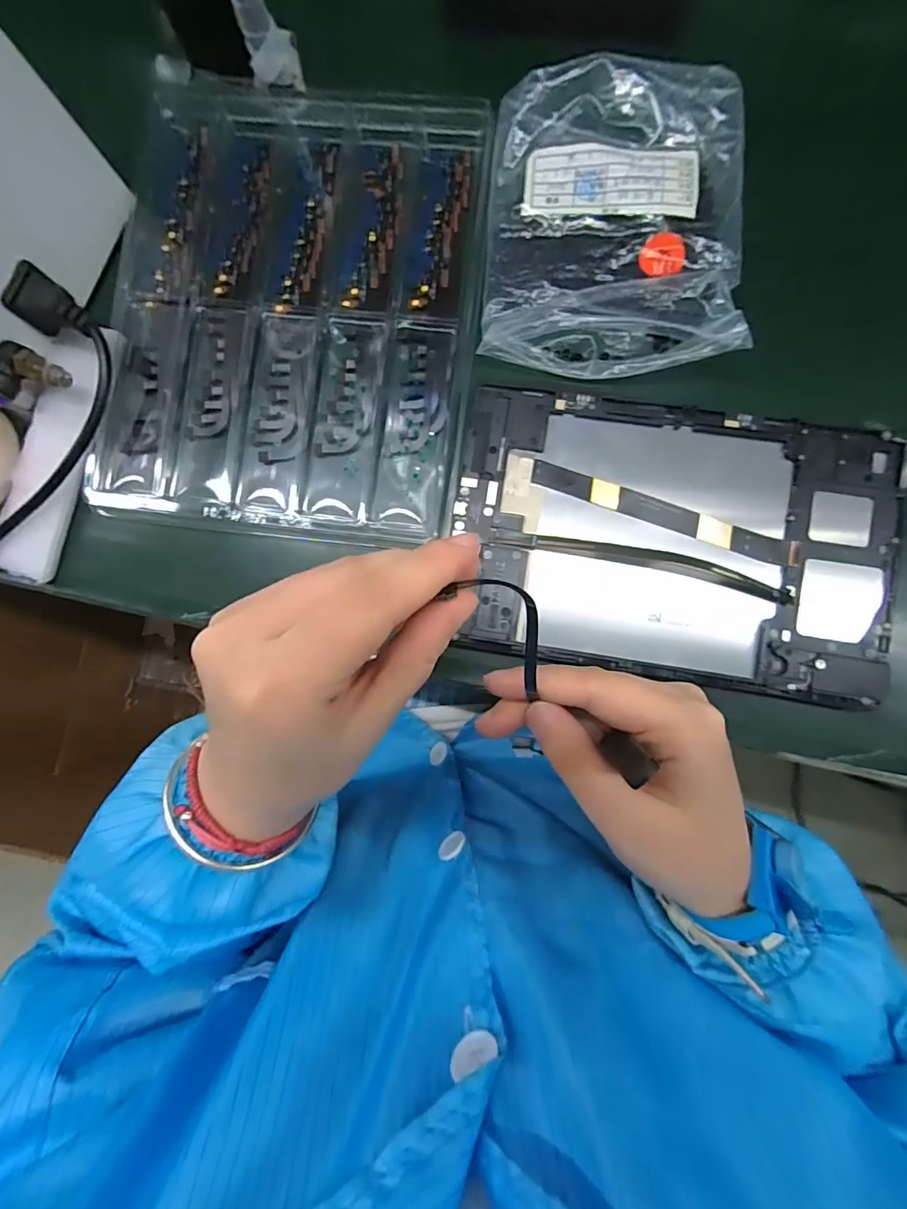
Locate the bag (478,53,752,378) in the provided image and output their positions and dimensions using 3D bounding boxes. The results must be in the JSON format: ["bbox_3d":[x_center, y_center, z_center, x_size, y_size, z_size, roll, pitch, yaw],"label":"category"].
[{"bbox_3d":[0.092,-0.219,0.276,0.142,0.026,0.166,4,86,5],"label":"bag"}]

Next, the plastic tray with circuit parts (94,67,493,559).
[{"bbox_3d":[-0.098,-0.185,0.301,0.221,0.016,0.284,6,86,6],"label":"plastic tray with circuit parts"}]

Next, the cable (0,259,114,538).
[{"bbox_3d":[-0.252,-0.097,0.287,0.065,0.039,0.186,22,88,7],"label":"cable"}]

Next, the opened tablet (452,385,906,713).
[{"bbox_3d":[0.120,-0.036,0.267,0.233,0.008,0.148,7,86,6],"label":"opened tablet"}]

